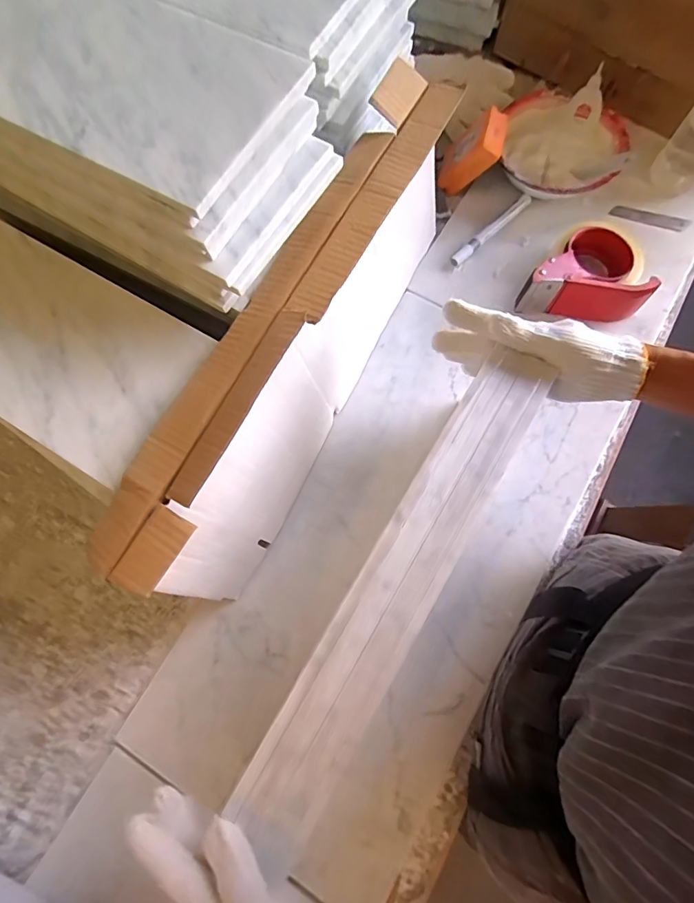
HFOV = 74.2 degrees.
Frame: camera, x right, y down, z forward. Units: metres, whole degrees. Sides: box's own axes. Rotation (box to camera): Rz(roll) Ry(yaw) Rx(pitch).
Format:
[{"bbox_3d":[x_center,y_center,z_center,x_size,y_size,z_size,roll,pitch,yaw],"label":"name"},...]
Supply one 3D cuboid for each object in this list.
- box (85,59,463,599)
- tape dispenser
[{"bbox_3d":[-0.037,-0.114,0.482,0.089,0.211,0.548,25,79,8],"label":"box"},{"bbox_3d":[0.302,-0.233,0.582,0.152,0.053,0.111,9,77,5],"label":"tape dispenser"}]

